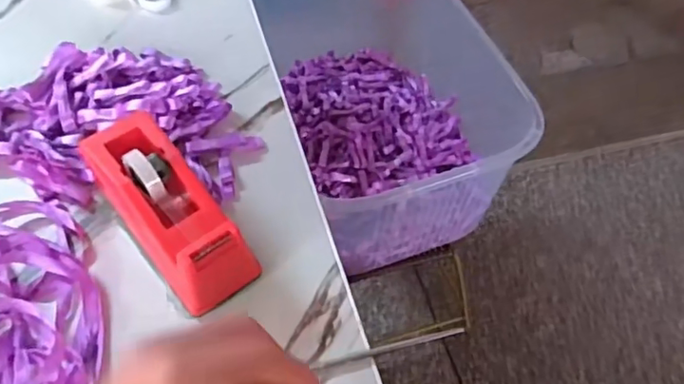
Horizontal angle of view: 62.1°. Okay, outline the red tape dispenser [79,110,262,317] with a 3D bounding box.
[{"bbox_3d":[-0.131,0.013,0.427,0.064,0.067,0.155,-34,61,-25],"label":"red tape dispenser"}]

